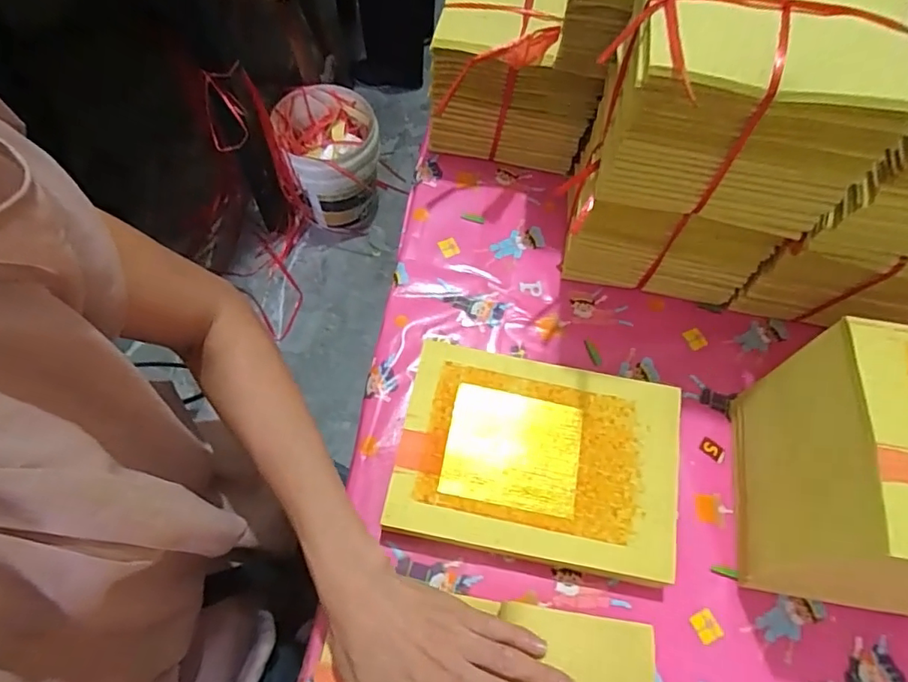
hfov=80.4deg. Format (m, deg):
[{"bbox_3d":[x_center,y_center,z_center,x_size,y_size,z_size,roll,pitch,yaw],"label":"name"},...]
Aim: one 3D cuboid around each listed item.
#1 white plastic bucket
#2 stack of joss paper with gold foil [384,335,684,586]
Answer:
[{"bbox_3d":[-0.307,-0.449,1.401,0.228,0.289,0.288,-17,68,-11],"label":"white plastic bucket"},{"bbox_3d":[0.069,0.097,0.455,0.225,0.030,0.162,12,65,2],"label":"stack of joss paper with gold foil"}]

